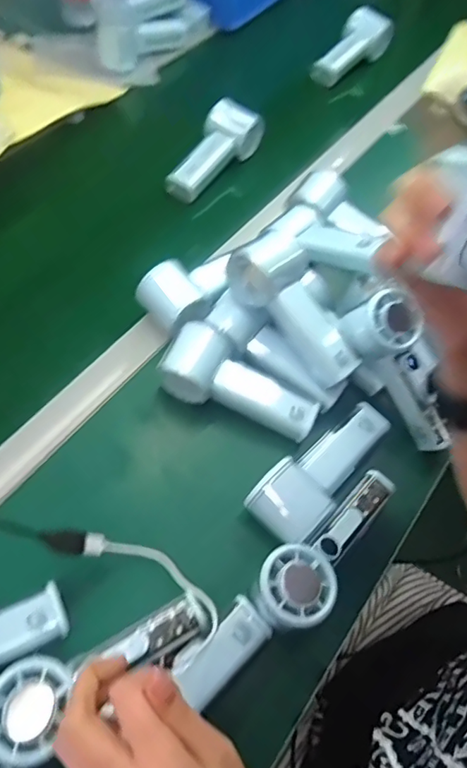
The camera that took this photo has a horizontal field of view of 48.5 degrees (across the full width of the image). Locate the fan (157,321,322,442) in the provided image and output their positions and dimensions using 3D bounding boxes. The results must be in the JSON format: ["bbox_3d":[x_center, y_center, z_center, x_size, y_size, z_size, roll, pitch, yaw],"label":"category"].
[{"bbox_3d":[0.005,0.003,0.495,0.150,0.045,0.058,29,61,-2],"label":"fan"}]

